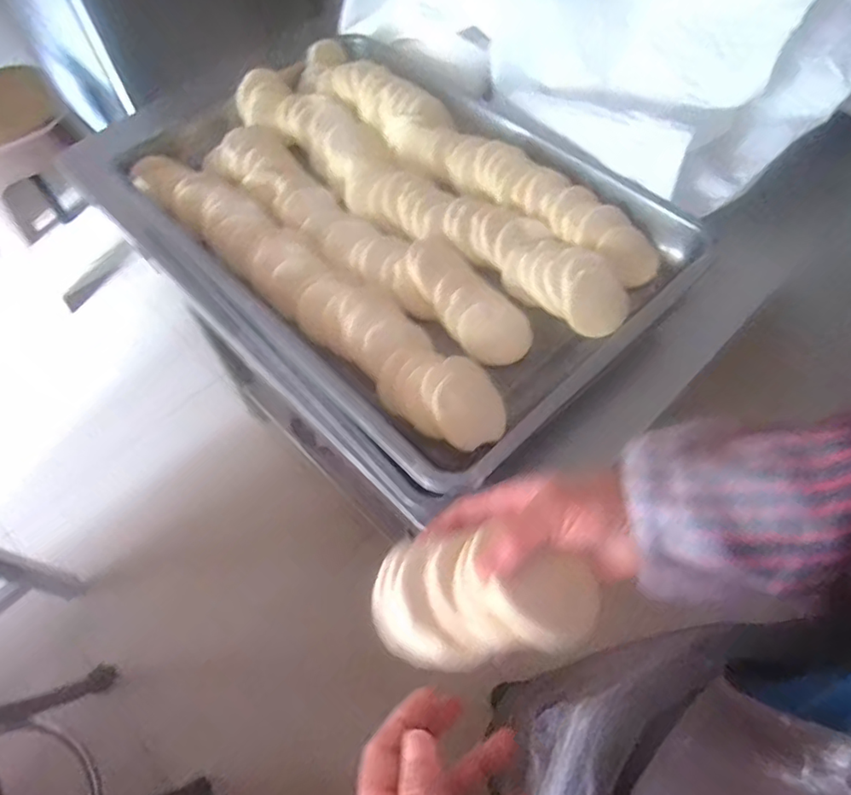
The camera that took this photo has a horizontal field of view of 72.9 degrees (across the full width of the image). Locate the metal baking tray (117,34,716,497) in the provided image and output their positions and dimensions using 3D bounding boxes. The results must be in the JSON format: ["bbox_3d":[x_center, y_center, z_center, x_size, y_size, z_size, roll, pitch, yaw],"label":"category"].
[{"bbox_3d":[-0.040,-0.220,0.642,0.394,0.058,0.601,-39,69,-19],"label":"metal baking tray"}]

